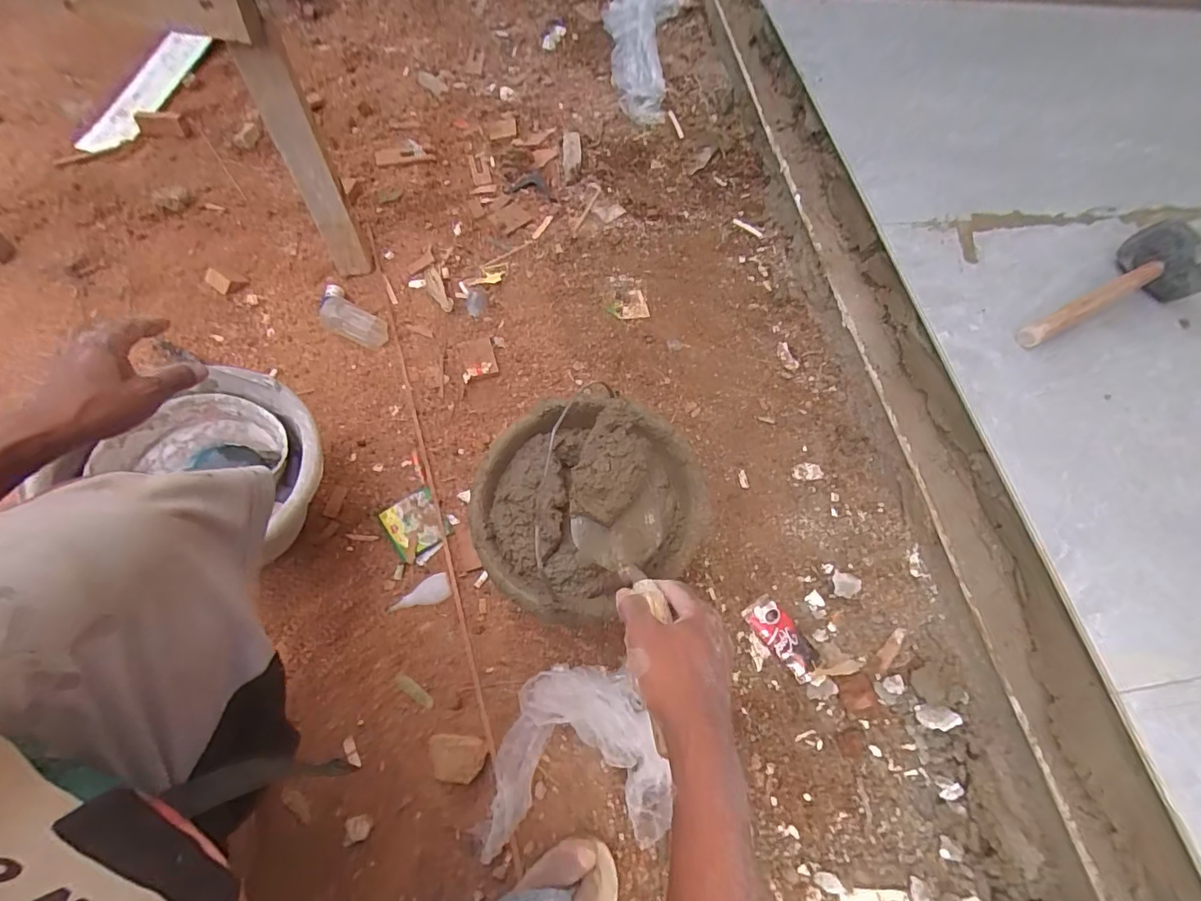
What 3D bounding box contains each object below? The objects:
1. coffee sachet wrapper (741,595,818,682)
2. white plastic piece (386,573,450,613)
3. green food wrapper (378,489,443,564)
[{"bbox_3d":[0.237,0.240,0.660,0.049,0.013,0.105,-37,71,-14],"label":"coffee sachet wrapper"},{"bbox_3d":[-0.239,0.192,0.671,0.081,0.004,0.036,-19,69,-15],"label":"white plastic piece"},{"bbox_3d":[-0.256,0.102,0.702,0.071,0.018,0.079,-27,71,-18],"label":"green food wrapper"}]

